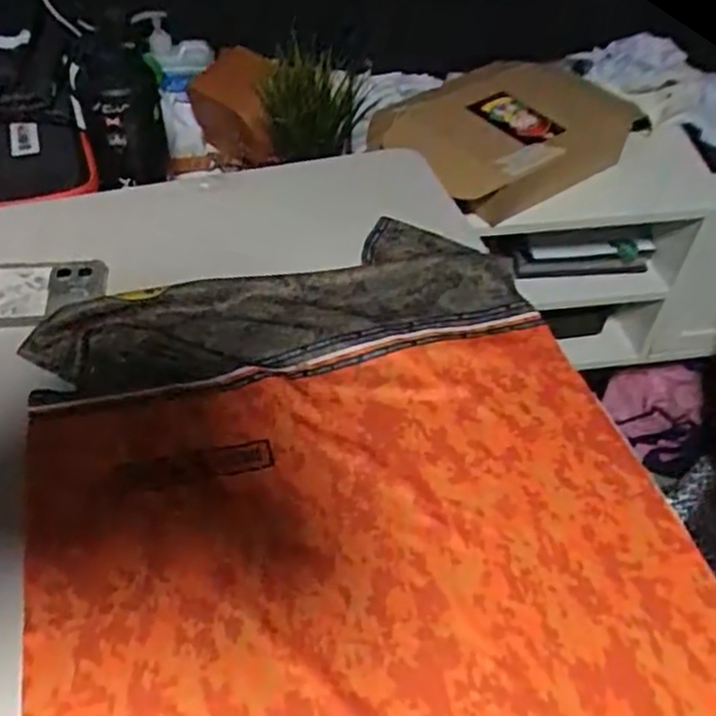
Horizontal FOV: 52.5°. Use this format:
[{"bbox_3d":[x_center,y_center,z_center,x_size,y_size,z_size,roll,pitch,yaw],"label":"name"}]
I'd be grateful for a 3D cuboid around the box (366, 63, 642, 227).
[{"bbox_3d":[0.214,-0.342,1.072,0.386,0.077,0.272,-30,56,-26],"label":"box"}]

